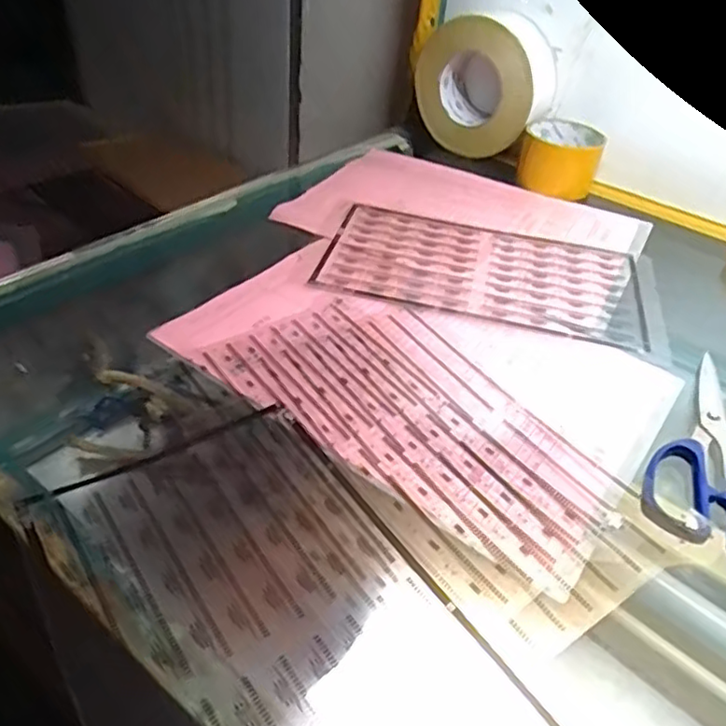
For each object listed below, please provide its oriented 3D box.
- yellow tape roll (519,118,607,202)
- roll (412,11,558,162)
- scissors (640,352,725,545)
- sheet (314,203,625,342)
[{"bbox_3d":[0.208,-0.214,0.657,0.076,0.051,0.080,3,41,-2],"label":"yellow tape roll"},{"bbox_3d":[0.130,-0.303,0.684,0.144,0.139,0.069,29,36,26],"label":"roll"},{"bbox_3d":[0.211,0.044,0.379,0.076,0.013,0.174,16,41,13],"label":"scissors"},{"bbox_3d":[0.096,-0.079,0.525,0.242,0.006,0.148,12,39,6],"label":"sheet"}]

